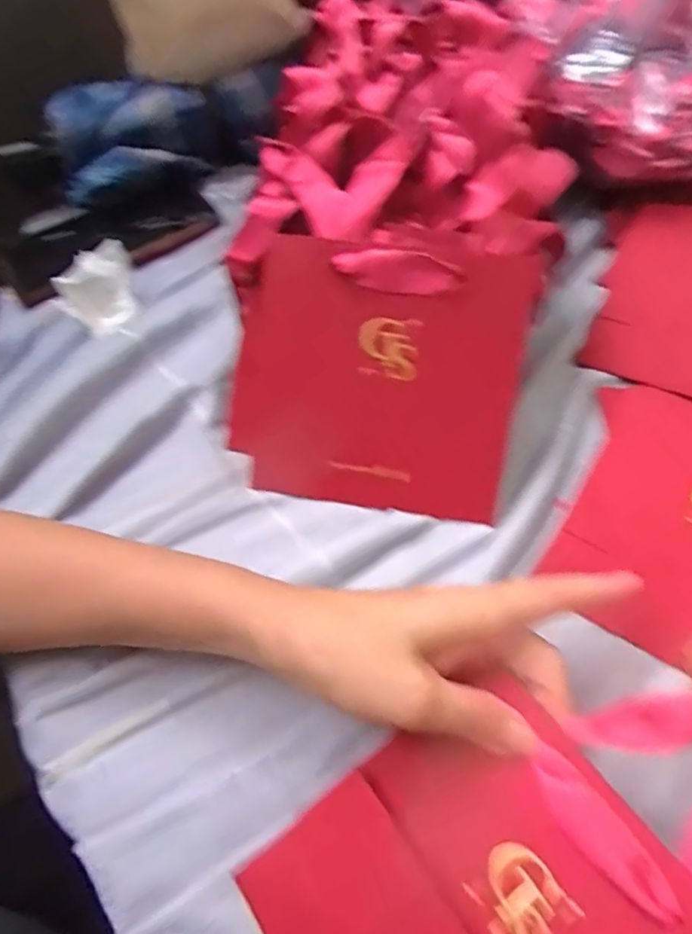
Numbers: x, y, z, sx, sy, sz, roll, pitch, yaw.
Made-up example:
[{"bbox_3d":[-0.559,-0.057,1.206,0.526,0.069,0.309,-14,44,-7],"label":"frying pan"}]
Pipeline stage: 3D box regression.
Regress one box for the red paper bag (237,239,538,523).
[{"bbox_3d":[0.011,-0.048,0.316,0.158,0.137,0.021,11,16,18],"label":"red paper bag"}]

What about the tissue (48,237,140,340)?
[{"bbox_3d":[-0.170,-0.121,0.398,0.057,0.036,0.061,-25,61,-13],"label":"tissue"}]

